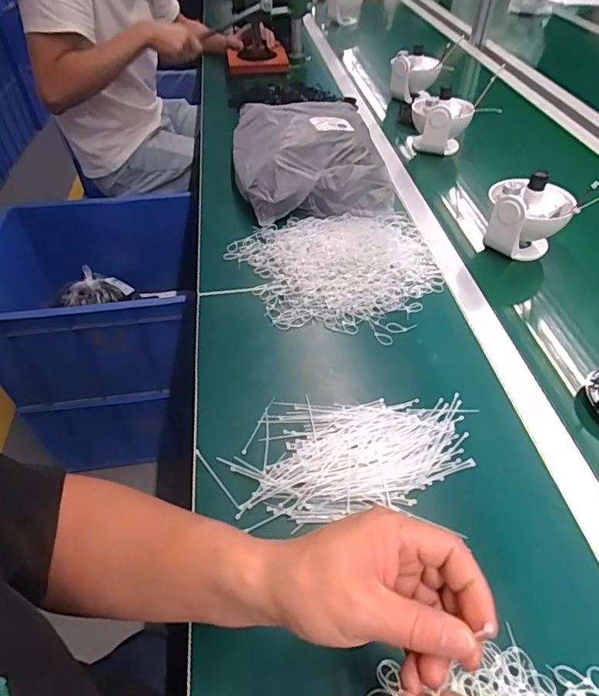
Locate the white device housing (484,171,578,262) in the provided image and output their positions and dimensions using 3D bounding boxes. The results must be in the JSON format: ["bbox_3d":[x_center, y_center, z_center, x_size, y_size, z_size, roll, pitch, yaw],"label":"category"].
[{"bbox_3d":[0.334,-0.192,0.697,0.117,0.099,0.097,22,51,19],"label":"white device housing"}]

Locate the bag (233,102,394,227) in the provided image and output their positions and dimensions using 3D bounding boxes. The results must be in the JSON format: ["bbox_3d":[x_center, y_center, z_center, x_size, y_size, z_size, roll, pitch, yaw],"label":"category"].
[{"bbox_3d":[0.009,-0.346,0.845,0.249,0.087,0.325,-6,47,-6],"label":"bag"}]

